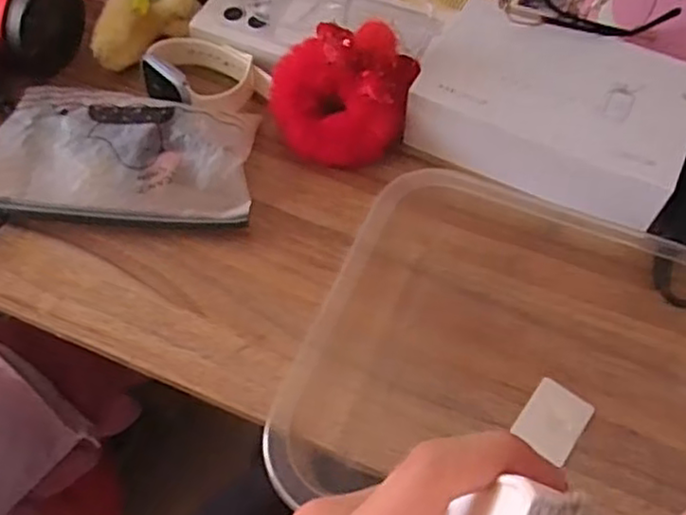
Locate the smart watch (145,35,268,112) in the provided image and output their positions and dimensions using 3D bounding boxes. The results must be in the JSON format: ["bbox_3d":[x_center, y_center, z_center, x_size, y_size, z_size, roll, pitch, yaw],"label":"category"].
[{"bbox_3d":[-0.095,-0.124,0.462,0.070,0.031,0.062,38,66,20],"label":"smart watch"}]

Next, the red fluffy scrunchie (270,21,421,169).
[{"bbox_3d":[0.000,-0.105,0.435,0.088,0.062,0.069,2,59,1],"label":"red fluffy scrunchie"}]

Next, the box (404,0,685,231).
[{"bbox_3d":[0.131,-0.097,0.440,0.166,0.038,0.128,24,62,14],"label":"box"}]

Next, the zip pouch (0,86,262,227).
[{"bbox_3d":[-0.140,-0.065,0.434,0.164,0.031,0.086,5,59,2],"label":"zip pouch"}]

